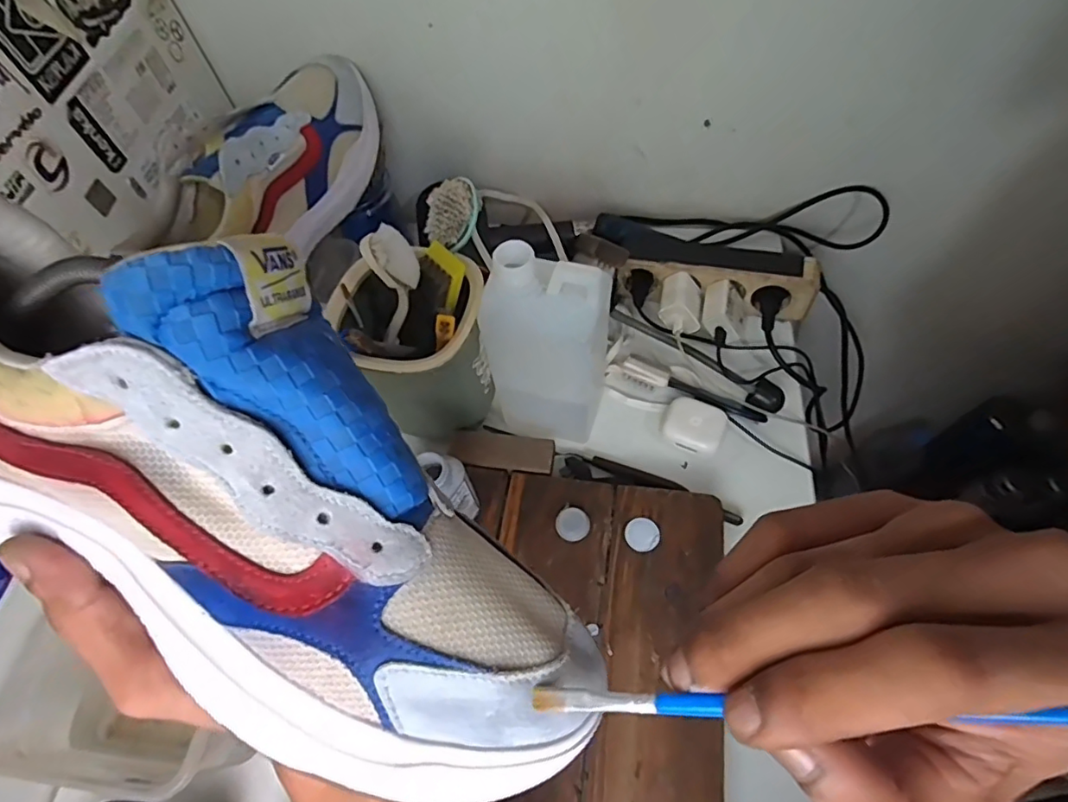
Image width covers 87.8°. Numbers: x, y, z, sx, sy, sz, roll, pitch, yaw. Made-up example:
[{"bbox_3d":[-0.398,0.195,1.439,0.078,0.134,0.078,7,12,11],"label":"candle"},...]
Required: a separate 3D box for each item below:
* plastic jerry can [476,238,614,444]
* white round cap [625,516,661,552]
[{"bbox_3d":[0.012,-0.036,0.456,0.097,0.204,0.055,0,61,4],"label":"plastic jerry can"},{"bbox_3d":[0.088,0.108,0.447,0.027,0.004,0.027,-2,61,3],"label":"white round cap"}]

